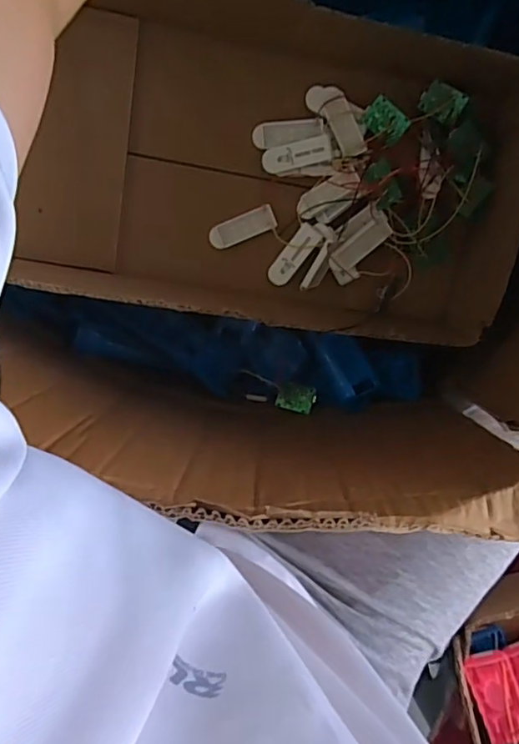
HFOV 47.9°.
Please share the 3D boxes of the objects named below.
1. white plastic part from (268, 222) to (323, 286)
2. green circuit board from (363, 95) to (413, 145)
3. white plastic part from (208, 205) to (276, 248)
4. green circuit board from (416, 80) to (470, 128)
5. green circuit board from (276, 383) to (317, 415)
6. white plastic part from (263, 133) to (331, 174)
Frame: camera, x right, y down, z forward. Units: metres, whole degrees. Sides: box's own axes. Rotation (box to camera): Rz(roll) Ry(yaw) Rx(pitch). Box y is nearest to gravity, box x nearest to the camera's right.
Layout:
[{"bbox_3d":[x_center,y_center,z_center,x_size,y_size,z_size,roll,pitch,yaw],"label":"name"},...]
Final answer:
[{"bbox_3d":[0.031,-0.105,0.525,0.022,0.008,0.059,38,99,-5],"label":"white plastic part"},{"bbox_3d":[0.108,-0.214,0.497,0.036,0.004,0.025,43,120,-6],"label":"green circuit board"},{"bbox_3d":[-0.015,-0.128,0.520,0.060,0.008,0.022,-22,98,5],"label":"white plastic part"},{"bbox_3d":[0.155,-0.227,0.494,0.036,0.004,0.028,39,118,23],"label":"green circuit board"},{"bbox_3d":[0.035,0.025,0.557,0.035,0.010,0.025,11,100,0],"label":"green circuit board"},{"bbox_3d":[0.033,-0.187,0.502,0.059,0.009,0.022,-12,99,4],"label":"white plastic part"}]

